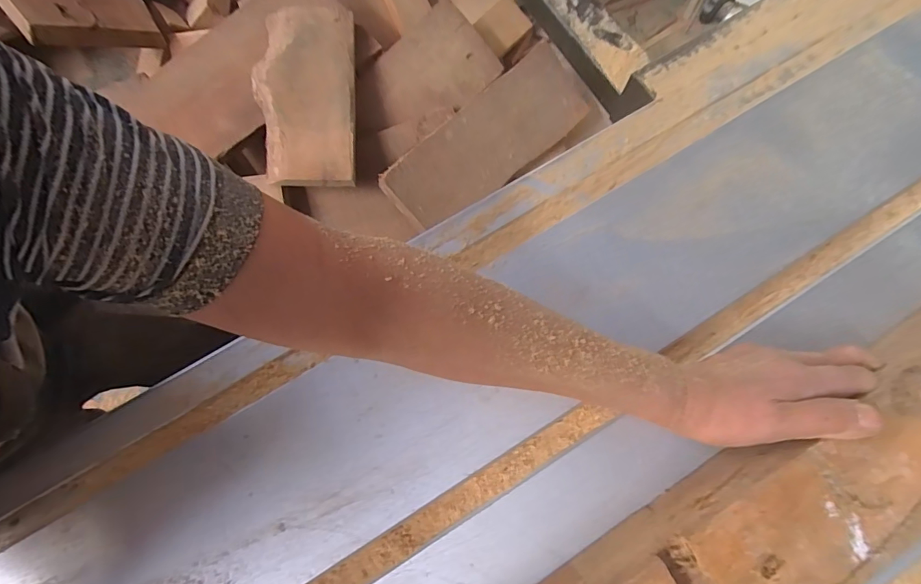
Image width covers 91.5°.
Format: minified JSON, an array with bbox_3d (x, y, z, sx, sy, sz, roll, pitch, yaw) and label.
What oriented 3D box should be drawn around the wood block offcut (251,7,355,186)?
[{"bbox_3d":[-0.377,-0.470,1.089,0.229,0.040,0.430,0,90,-5],"label":"wood block offcut"}]

